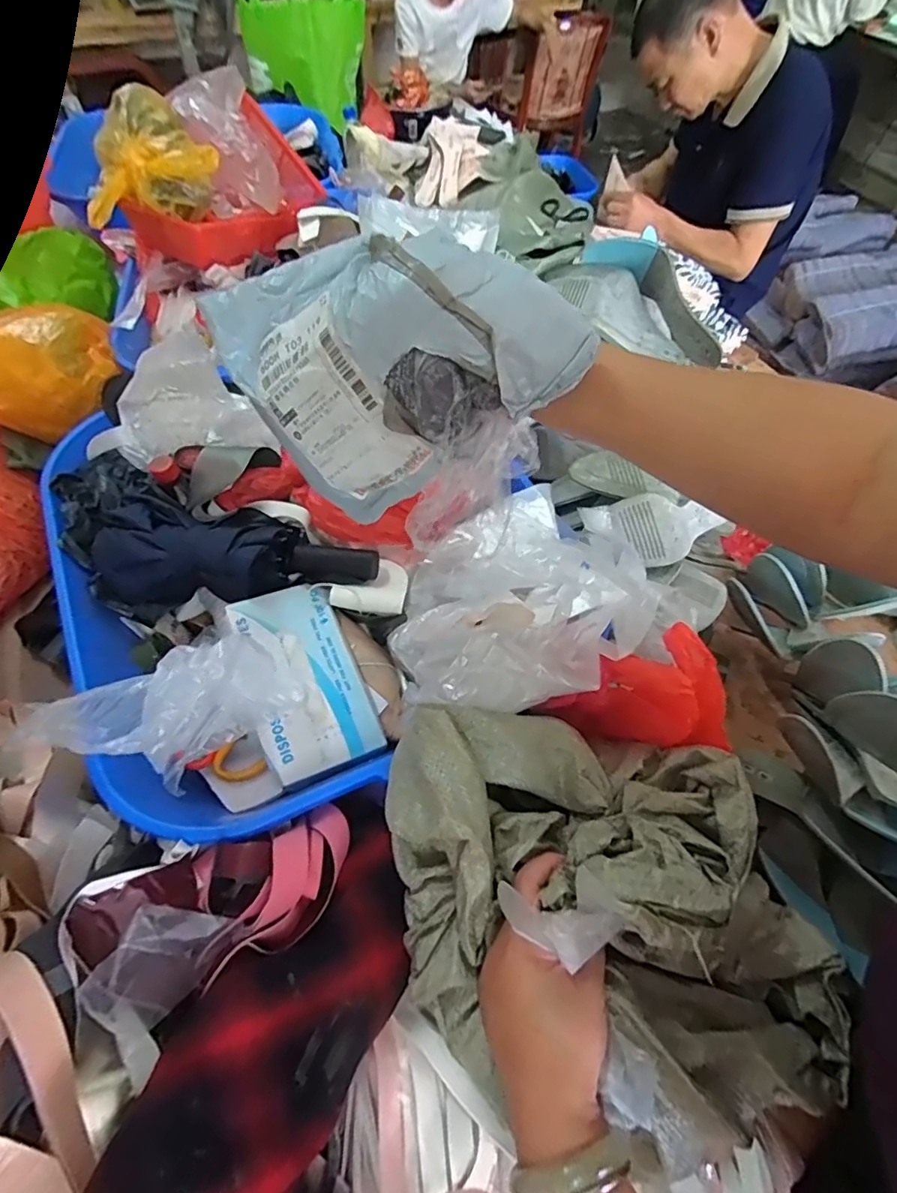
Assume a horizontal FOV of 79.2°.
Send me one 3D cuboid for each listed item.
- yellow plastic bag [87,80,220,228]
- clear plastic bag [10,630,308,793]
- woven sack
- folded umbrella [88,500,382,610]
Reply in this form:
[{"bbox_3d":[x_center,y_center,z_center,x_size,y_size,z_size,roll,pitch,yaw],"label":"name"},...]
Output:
[{"bbox_3d":[-0.469,-0.684,0.848,0.206,0.117,0.166,-14,59,-10],"label":"yellow plastic bag"},{"bbox_3d":[-0.237,0.097,0.486,0.207,0.084,0.115,-27,62,-18],"label":"clear plastic bag"},{"bbox_3d":[0.128,0.221,0.388,0.347,0.138,0.233,8,57,3],"label":"woven sack"},{"bbox_3d":[-0.239,-0.047,0.602,0.314,0.065,0.105,5,57,2],"label":"folded umbrella"}]

